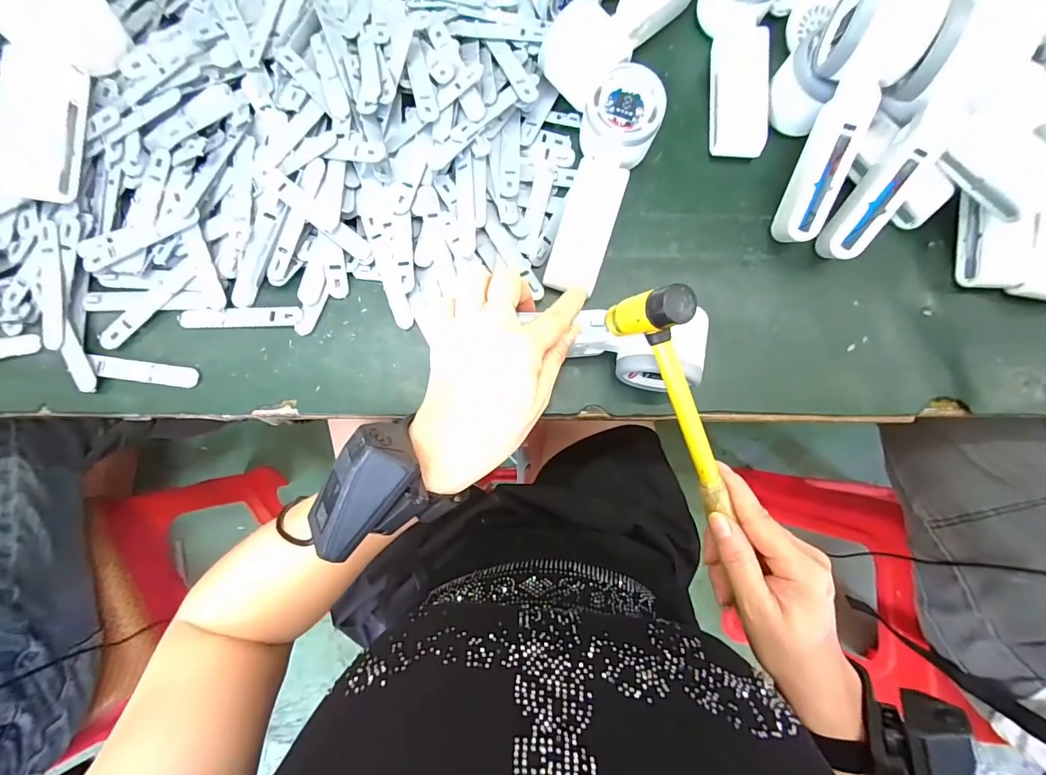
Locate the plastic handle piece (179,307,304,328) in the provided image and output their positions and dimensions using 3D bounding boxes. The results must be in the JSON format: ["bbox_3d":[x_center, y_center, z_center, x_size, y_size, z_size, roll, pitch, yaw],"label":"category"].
[{"bbox_3d":[-0.218,-0.054,0.340,0.094,0.005,0.015,-1,80,-1],"label":"plastic handle piece"}]

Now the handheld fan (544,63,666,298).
[{"bbox_3d":[0.061,-0.157,0.345,0.051,0.032,0.168,19,96,3],"label":"handheld fan"}]

